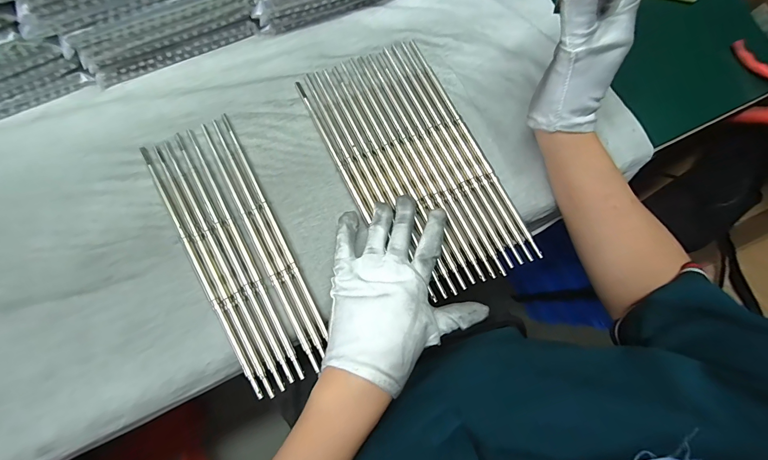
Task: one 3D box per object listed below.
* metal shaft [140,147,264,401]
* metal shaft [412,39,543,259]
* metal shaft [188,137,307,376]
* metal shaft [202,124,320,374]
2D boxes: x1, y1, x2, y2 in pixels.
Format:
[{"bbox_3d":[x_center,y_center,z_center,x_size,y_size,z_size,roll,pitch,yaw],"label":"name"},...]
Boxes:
[{"bbox_3d":[-0.171,0.030,0.316,0.008,0.005,0.260,-30,80,-8],"label":"metal shaft"},{"bbox_3d":[0.089,-0.091,0.351,0.010,0.005,0.260,-25,79,-7],"label":"metal shaft"},{"bbox_3d":[-0.133,0.014,0.324,0.007,0.008,0.259,-28,80,-7],"label":"metal shaft"},{"bbox_3d":[-0.119,0.008,0.323,0.007,0.004,0.258,-27,80,-7],"label":"metal shaft"}]

